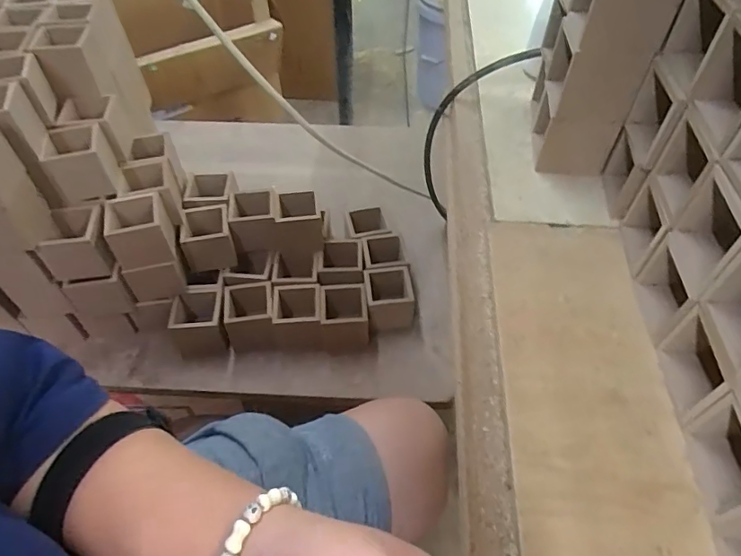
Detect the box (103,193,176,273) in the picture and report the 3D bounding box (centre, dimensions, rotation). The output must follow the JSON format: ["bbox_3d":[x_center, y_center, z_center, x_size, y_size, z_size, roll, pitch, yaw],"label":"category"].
[{"bbox_3d":[-0.277,-0.057,0.602,0.066,0.063,0.062,-17,54,-12],"label":"box"}]

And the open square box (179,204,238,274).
[{"bbox_3d":[-0.218,-0.051,0.682,0.064,0.064,0.066,-10,52,-7],"label":"open square box"}]

